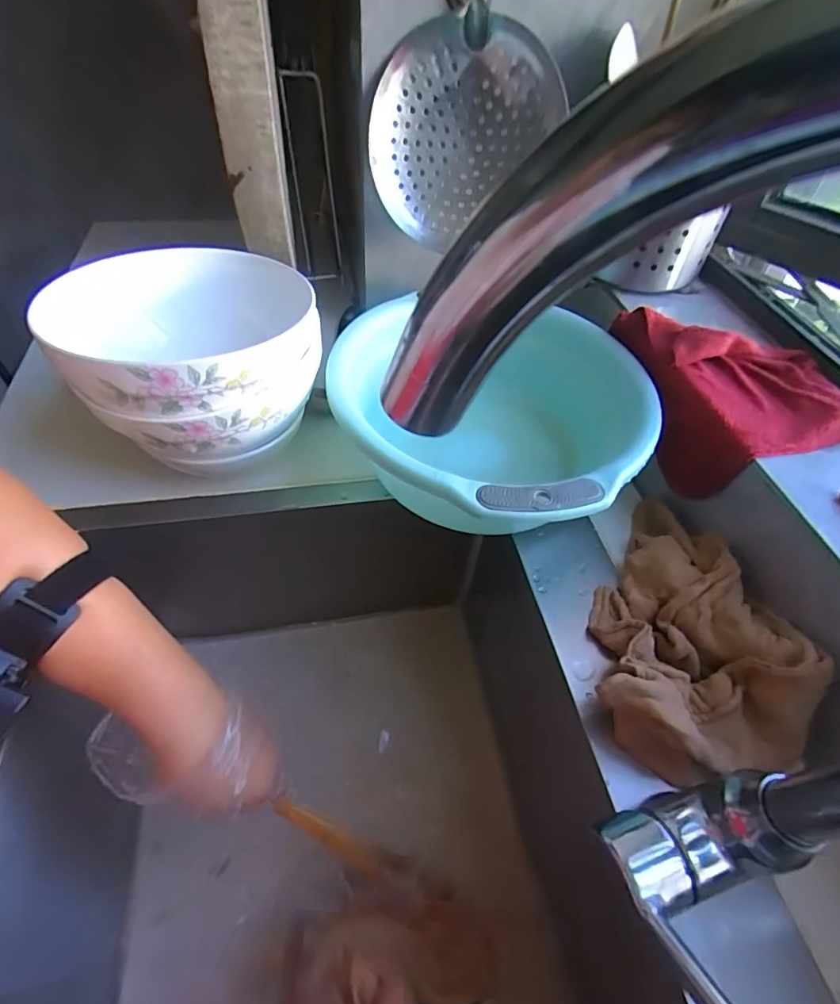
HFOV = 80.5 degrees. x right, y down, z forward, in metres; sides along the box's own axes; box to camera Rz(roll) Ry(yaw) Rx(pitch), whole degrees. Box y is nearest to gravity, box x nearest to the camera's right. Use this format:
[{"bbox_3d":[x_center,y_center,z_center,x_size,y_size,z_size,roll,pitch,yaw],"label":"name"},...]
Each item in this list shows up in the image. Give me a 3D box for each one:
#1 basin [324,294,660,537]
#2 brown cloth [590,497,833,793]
[{"bbox_3d":[0.065,-0.056,0.421,0.235,0.097,0.232,2,50,-3],"label":"basin"},{"bbox_3d":[0.188,0.078,0.340,0.112,0.068,0.202,17,51,10],"label":"brown cloth"}]

